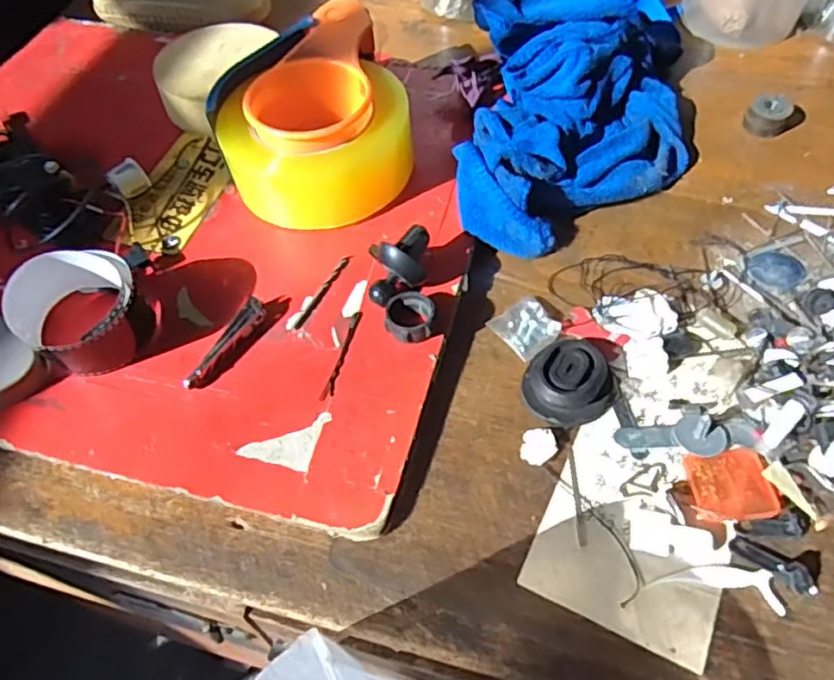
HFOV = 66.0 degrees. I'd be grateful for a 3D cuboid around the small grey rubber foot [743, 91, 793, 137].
[{"bbox_3d":[0.253,-0.162,0.462,0.028,0.023,0.022,27,61,19],"label":"small grey rubber foot"}]

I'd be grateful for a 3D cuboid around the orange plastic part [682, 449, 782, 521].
[{"bbox_3d":[0.150,0.069,0.308,0.036,0.005,0.034,-1,56,2],"label":"orange plastic part"}]

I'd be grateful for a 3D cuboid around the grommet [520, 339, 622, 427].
[{"bbox_3d":[0.082,0.023,0.341,0.047,0.017,0.042,-31,60,-18],"label":"grommet"}]

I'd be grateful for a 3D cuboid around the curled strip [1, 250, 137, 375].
[{"bbox_3d":[-0.181,-0.015,0.347,0.056,0.049,0.060,36,64,24],"label":"curled strip"}]

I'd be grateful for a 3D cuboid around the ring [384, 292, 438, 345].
[{"bbox_3d":[-0.004,-0.011,0.357,0.027,0.012,0.032,2,56,4],"label":"ring"}]

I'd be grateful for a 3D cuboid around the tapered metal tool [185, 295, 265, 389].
[{"bbox_3d":[-0.106,0.003,0.357,0.012,0.008,0.063,25,60,18],"label":"tapered metal tool"}]

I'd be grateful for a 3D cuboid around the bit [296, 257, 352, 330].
[{"bbox_3d":[-0.055,-0.030,0.379,0.005,0.004,0.059,22,59,16],"label":"bit"}]

